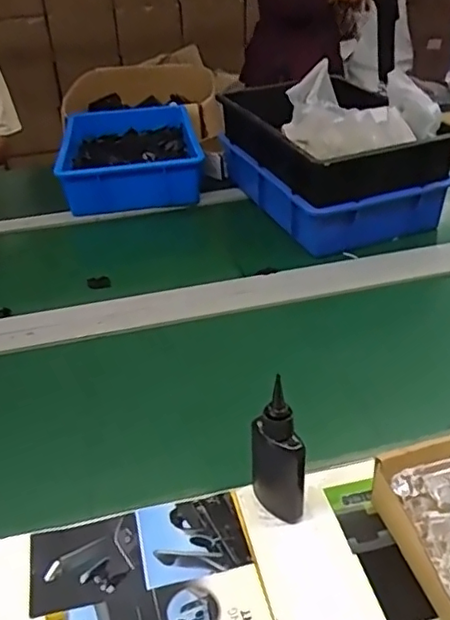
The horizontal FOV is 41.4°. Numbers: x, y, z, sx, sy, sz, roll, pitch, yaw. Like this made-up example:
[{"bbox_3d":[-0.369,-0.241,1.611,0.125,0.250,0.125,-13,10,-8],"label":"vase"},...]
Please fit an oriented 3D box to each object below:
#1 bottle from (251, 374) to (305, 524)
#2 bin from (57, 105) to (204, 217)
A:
[{"bbox_3d":[0.044,0.118,0.509,0.025,0.143,0.053,-18,36,-20],"label":"bottle"},{"bbox_3d":[-0.201,-0.336,1.269,0.269,0.103,0.399,-8,33,-6],"label":"bin"}]

